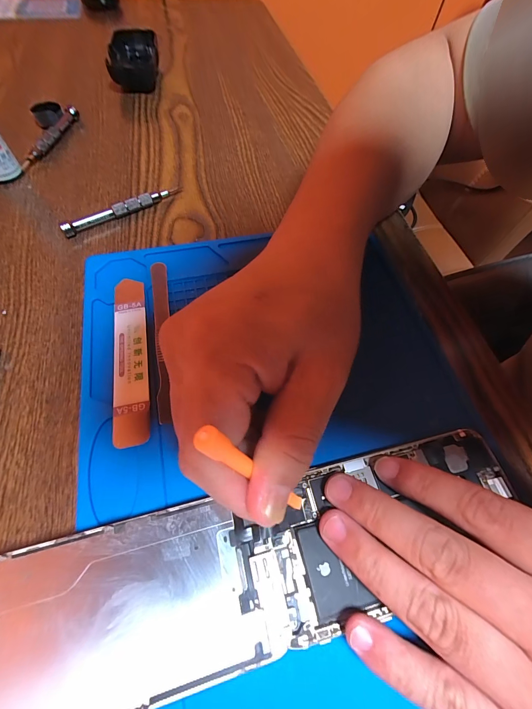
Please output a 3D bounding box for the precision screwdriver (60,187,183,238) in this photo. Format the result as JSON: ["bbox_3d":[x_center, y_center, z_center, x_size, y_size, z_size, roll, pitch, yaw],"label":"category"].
[{"bbox_3d":[-0.117,-0.122,0.250,0.103,0.011,0.006,-33,68,-19],"label":"precision screwdriver"}]

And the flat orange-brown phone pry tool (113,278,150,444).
[{"bbox_3d":[-0.085,-0.001,0.188,0.020,0.004,0.116,-10,63,-8],"label":"flat orange-brown phone pry tool"}]

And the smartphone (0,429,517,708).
[{"bbox_3d":[0.000,0.092,0.137,0.259,0.011,0.064,-12,63,-13],"label":"smartphone"}]

